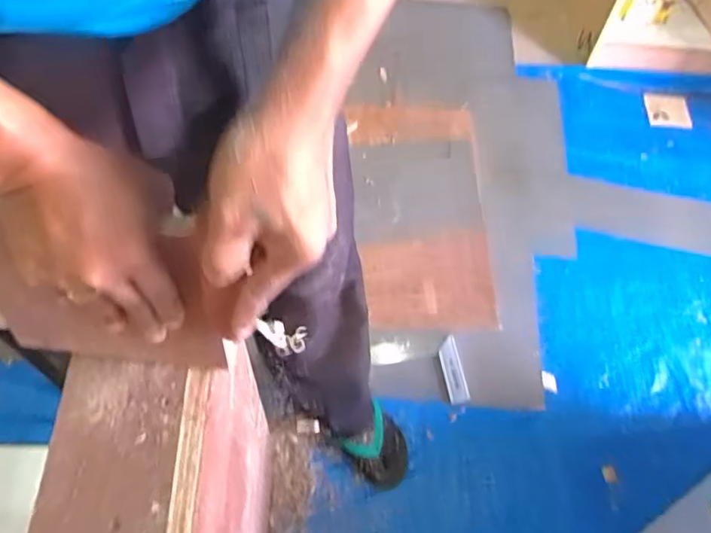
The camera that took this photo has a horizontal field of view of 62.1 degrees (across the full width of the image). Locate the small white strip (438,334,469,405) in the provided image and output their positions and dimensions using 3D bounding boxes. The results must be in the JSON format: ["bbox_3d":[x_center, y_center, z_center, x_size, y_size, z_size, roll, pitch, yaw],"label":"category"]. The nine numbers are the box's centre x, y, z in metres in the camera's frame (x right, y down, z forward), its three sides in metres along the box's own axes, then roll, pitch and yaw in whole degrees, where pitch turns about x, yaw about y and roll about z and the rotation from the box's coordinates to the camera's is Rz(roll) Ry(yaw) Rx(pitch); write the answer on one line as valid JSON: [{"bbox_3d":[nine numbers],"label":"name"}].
[{"bbox_3d":[0.191,0.203,1.160,0.038,0.015,0.134,-5,59,-7],"label":"small white strip"}]

